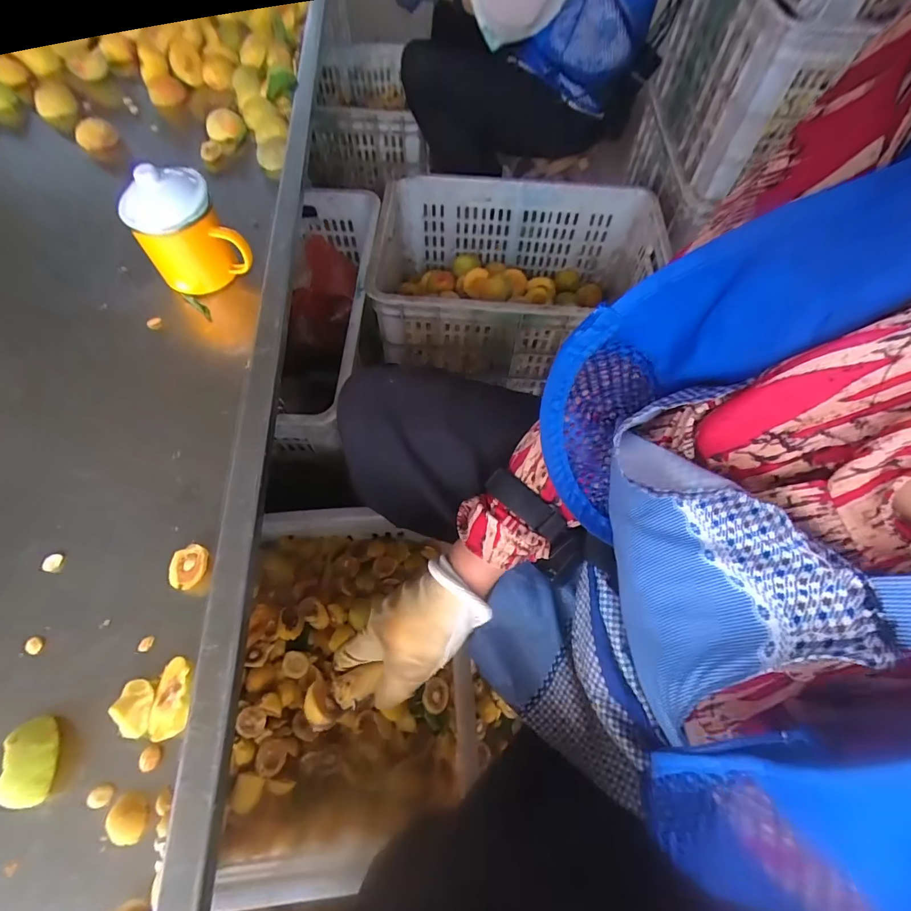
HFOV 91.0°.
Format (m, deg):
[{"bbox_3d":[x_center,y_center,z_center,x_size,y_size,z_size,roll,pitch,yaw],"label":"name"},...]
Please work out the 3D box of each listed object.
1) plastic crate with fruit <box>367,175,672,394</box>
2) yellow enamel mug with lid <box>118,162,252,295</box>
[{"bbox_3d":[0.125,-0.348,0.904,0.524,0.230,0.369,3,62,1],"label":"plastic crate with fruit"},{"bbox_3d":[-0.310,-0.254,0.514,0.099,0.122,0.092,-33,67,-17],"label":"yellow enamel mug with lid"}]

